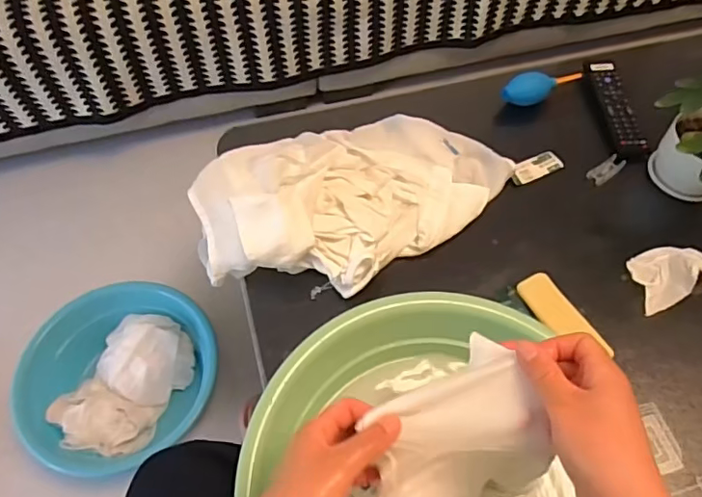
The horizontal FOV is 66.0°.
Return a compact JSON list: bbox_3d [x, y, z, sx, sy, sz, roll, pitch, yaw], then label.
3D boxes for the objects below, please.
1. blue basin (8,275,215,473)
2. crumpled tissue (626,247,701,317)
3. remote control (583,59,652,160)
[{"bbox_3d":[-0.416,0.230,0.995,0.330,0.134,0.310,1,58,-1],"label":"blue basin"},{"bbox_3d":[0.412,0.027,0.689,0.121,0.031,0.079,-19,60,-13],"label":"crumpled tissue"},{"bbox_3d":[0.410,-0.222,0.832,0.053,0.016,0.190,-3,58,-3],"label":"remote control"}]

